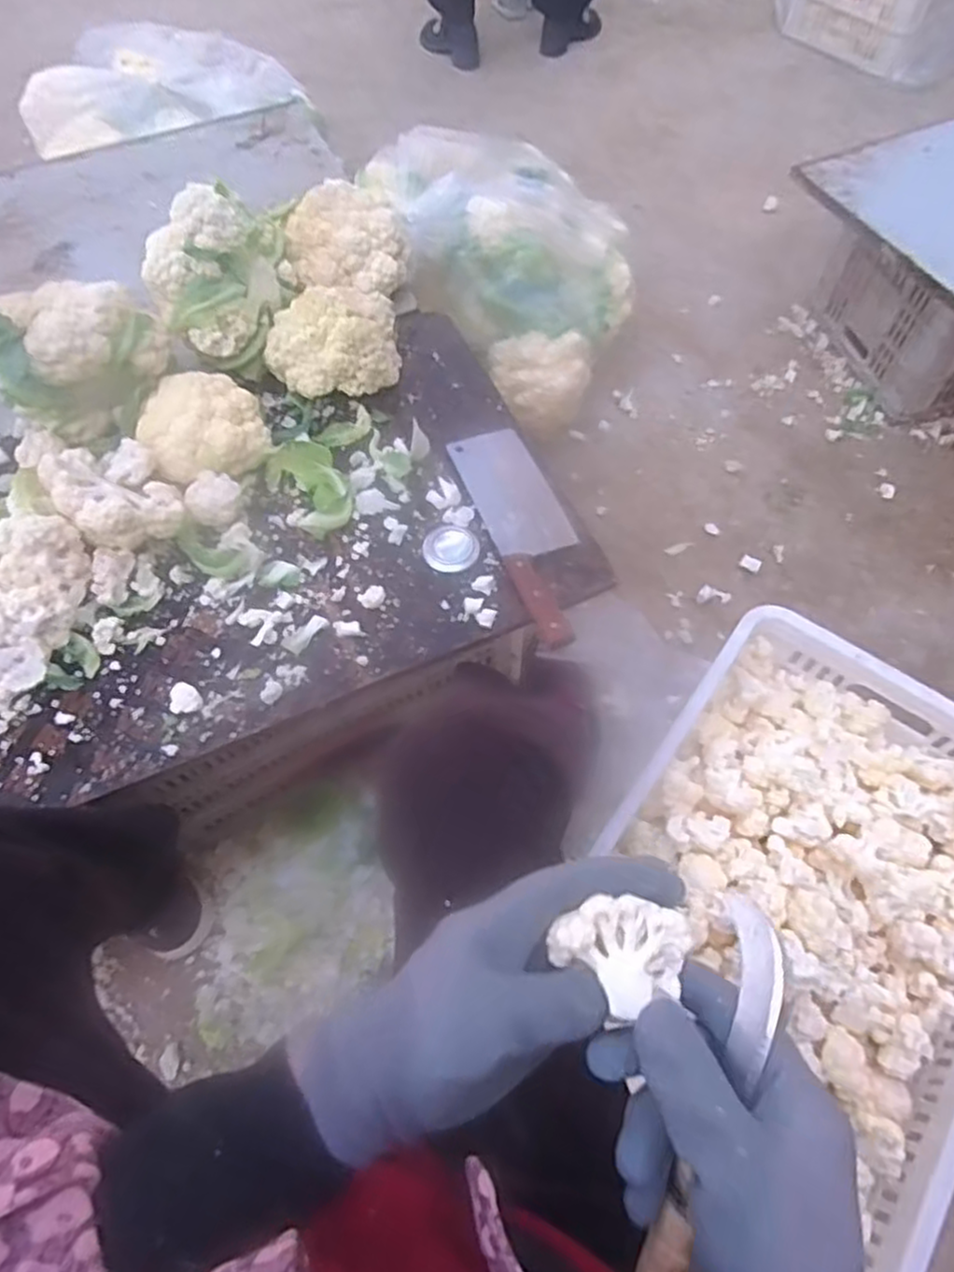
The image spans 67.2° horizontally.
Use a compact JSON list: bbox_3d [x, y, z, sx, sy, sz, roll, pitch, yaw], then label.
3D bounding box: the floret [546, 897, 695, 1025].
[{"bbox_3d":[0.067,0.149,0.338,0.058,0.023,0.049,20,64,12],"label":"floret"}]

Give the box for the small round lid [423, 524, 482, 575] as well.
[{"bbox_3d":[-0.030,-0.100,0.799,0.061,0.011,0.060,-1,61,2],"label":"small round lid"}]

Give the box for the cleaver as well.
[{"bbox_3d":[0.059,-0.123,0.803,0.090,0.017,0.293,-19,62,-8],"label":"cleaver"}]

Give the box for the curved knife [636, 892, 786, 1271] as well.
[{"bbox_3d":[0.104,0.219,0.316,0.033,0.026,0.199,17,88,11],"label":"curved knife"}]

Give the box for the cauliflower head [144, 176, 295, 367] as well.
[{"bbox_3d":[-0.298,-0.422,0.838,0.146,0.139,0.166,-11,62,-5],"label":"cauliflower head"}]

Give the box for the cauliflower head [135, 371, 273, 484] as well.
[{"bbox_3d":[-0.310,-0.239,0.813,0.135,0.080,0.113,-25,64,-13],"label":"cauliflower head"}]

